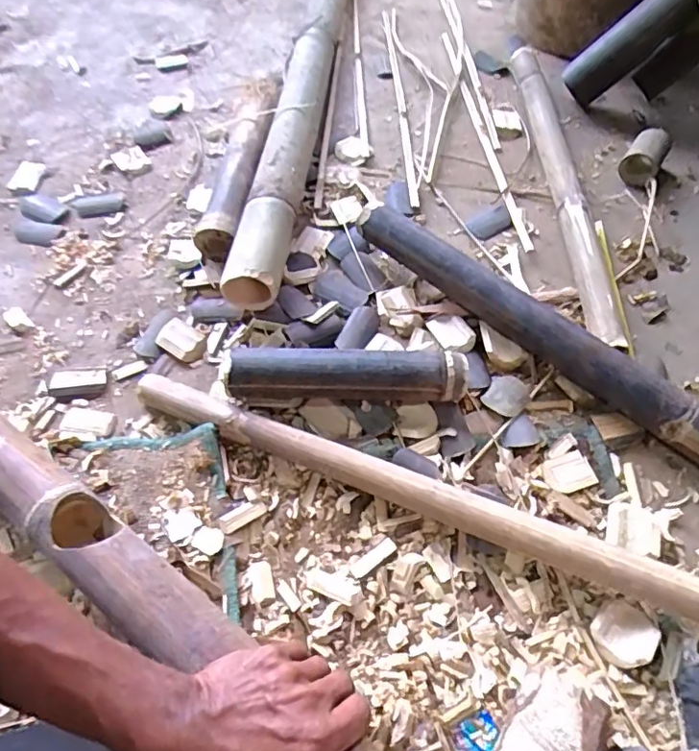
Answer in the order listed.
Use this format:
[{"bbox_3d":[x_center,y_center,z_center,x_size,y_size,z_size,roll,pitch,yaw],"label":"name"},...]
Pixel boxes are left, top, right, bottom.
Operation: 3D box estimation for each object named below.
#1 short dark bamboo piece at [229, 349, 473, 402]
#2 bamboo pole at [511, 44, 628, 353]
[{"bbox_3d":[-0.001,0.001,0.632,0.261,0.055,0.052,0,57,0],"label":"short dark bamboo piece"},{"bbox_3d":[0.319,-0.302,0.844,0.058,0.051,0.646,0,57,0],"label":"bamboo pole"}]

